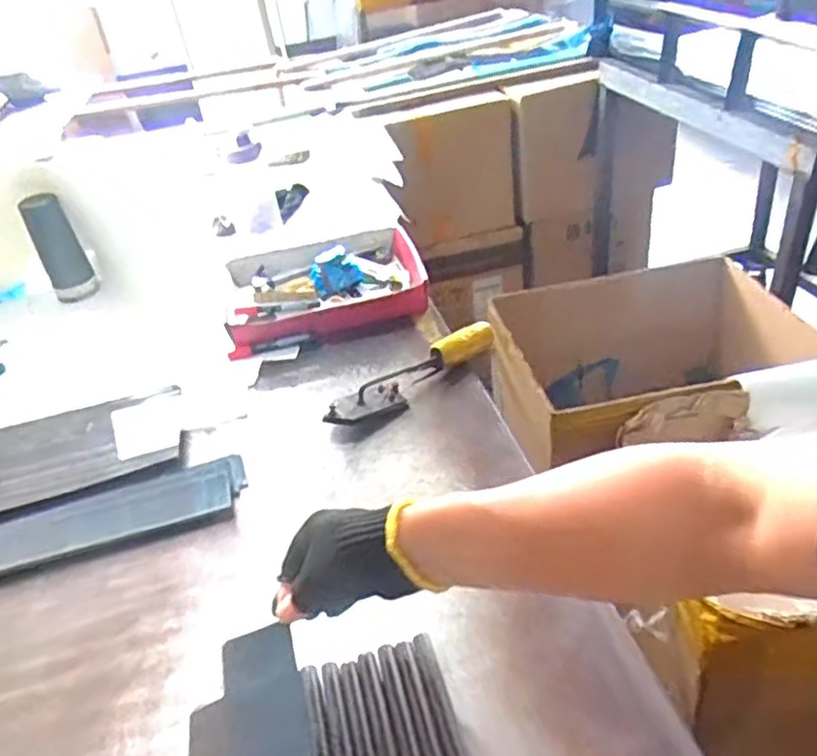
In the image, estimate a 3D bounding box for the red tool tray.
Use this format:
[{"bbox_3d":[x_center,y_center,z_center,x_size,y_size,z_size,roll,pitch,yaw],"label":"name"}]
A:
[{"bbox_3d":[-0.135,-0.154,1.149,0.315,0.064,0.278,-9,36,-4],"label":"red tool tray"}]

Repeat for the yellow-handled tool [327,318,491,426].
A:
[{"bbox_3d":[0.010,-0.002,0.919,0.274,0.052,0.051,-27,41,-27],"label":"yellow-handled tool"}]

